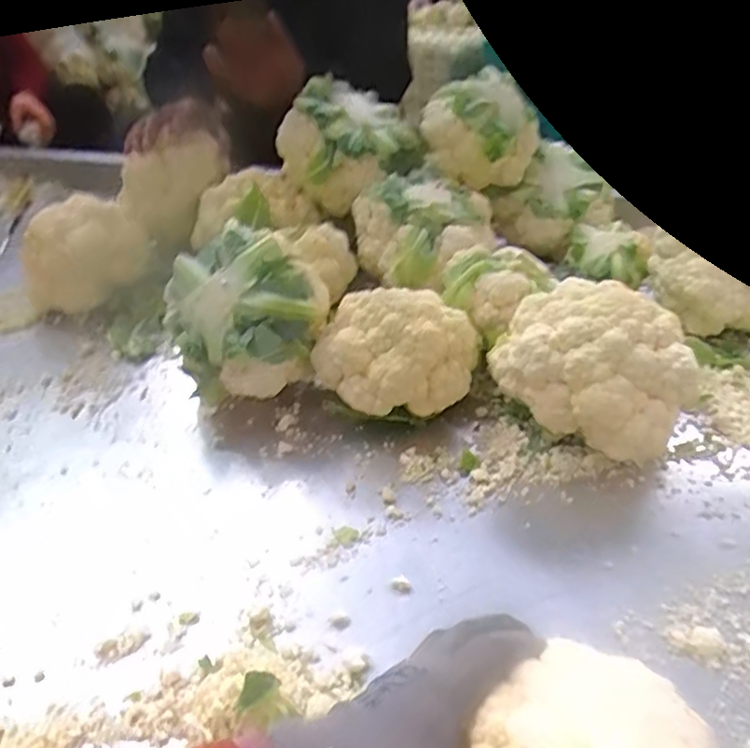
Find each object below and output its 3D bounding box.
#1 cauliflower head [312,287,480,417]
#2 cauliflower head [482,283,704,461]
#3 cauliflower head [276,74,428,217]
[{"bbox_3d":[0.018,-0.029,0.668,0.151,0.095,0.125,28,44,35],"label":"cauliflower head"},{"bbox_3d":[0.214,-0.005,0.633,0.188,0.151,0.143,21,40,29],"label":"cauliflower head"},{"bbox_3d":[-0.030,-0.321,0.899,0.174,0.143,0.141,-19,38,-25],"label":"cauliflower head"}]

